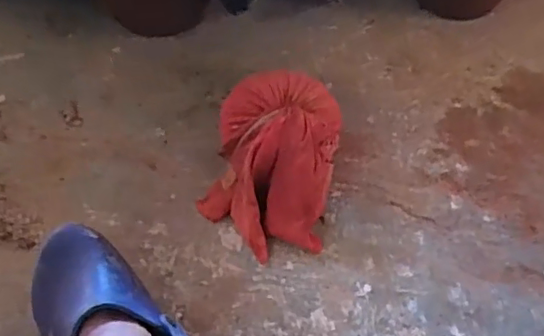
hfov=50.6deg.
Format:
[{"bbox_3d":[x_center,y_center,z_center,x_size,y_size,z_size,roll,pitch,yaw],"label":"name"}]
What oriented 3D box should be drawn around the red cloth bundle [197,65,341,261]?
[{"bbox_3d":[0.003,-0.018,0.740,0.158,0.107,0.246,10,48,5],"label":"red cloth bundle"}]

